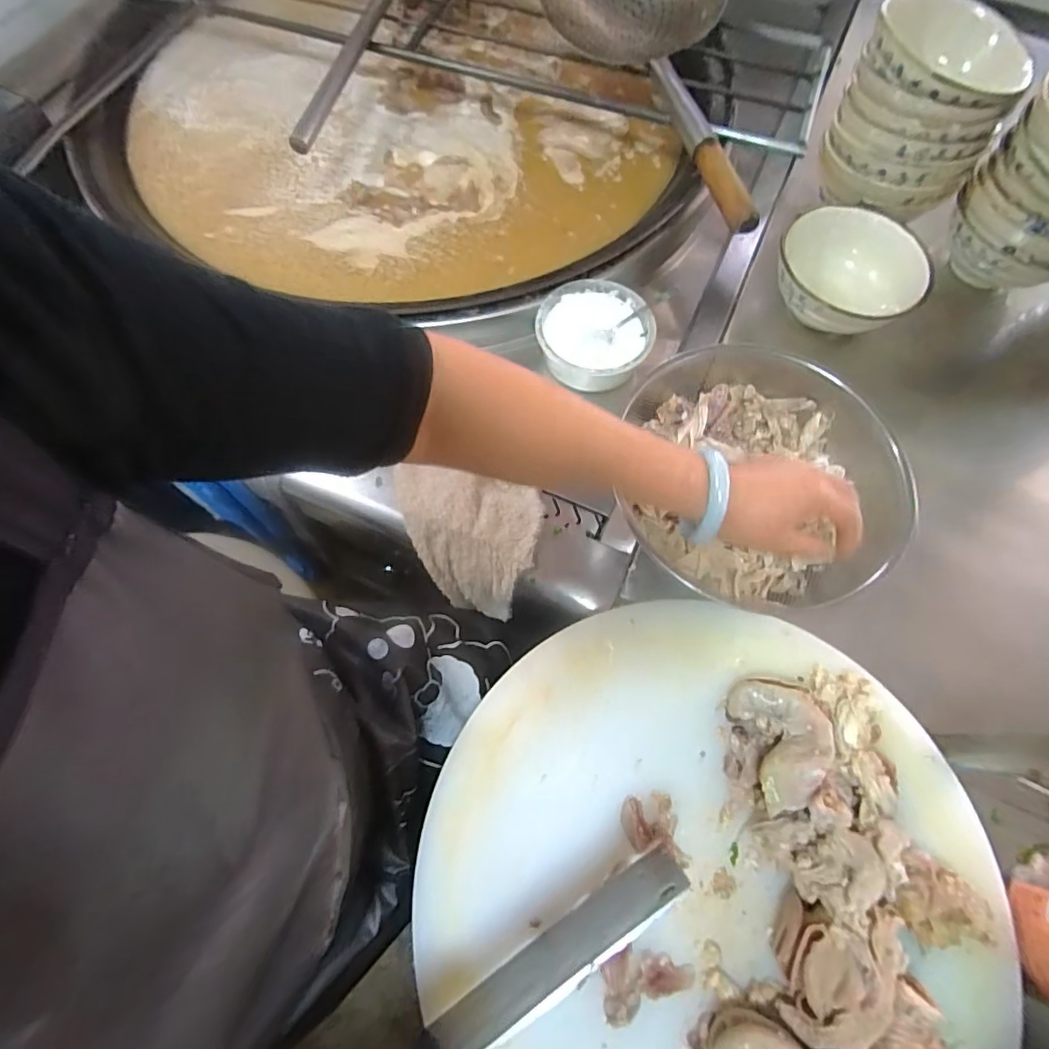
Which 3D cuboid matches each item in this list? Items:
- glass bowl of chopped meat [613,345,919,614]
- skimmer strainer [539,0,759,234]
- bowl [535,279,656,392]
[{"bbox_3d":[0.240,-0.042,0.524,0.260,0.094,0.255,0,69,-1],"label":"glass bowl of chopped meat"},{"bbox_3d":[0.177,-0.520,0.631,0.162,0.129,0.404,-23,83,-9],"label":"skimmer strainer"},{"bbox_3d":[0.082,-0.225,0.651,0.135,0.044,0.138,0,69,-1],"label":"bowl"}]

